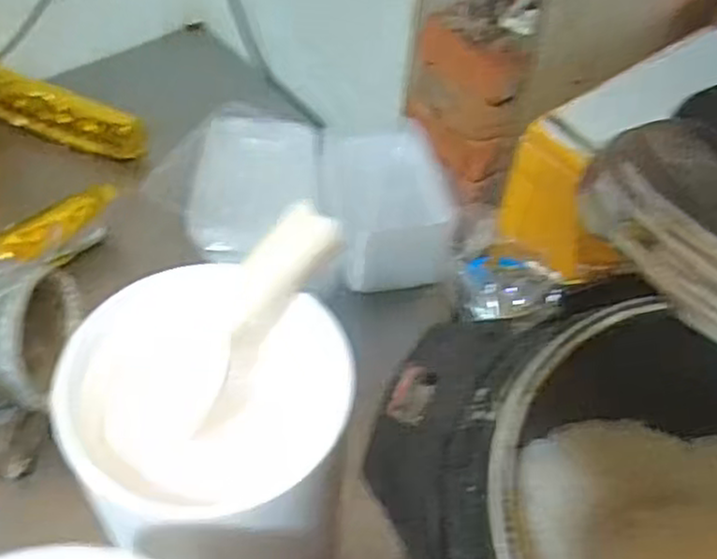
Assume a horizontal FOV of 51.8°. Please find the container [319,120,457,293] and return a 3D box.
[{"bbox_3d":[0.027,-0.075,0.792,0.123,0.091,0.163,-5,49,-12],"label":"container"}]

